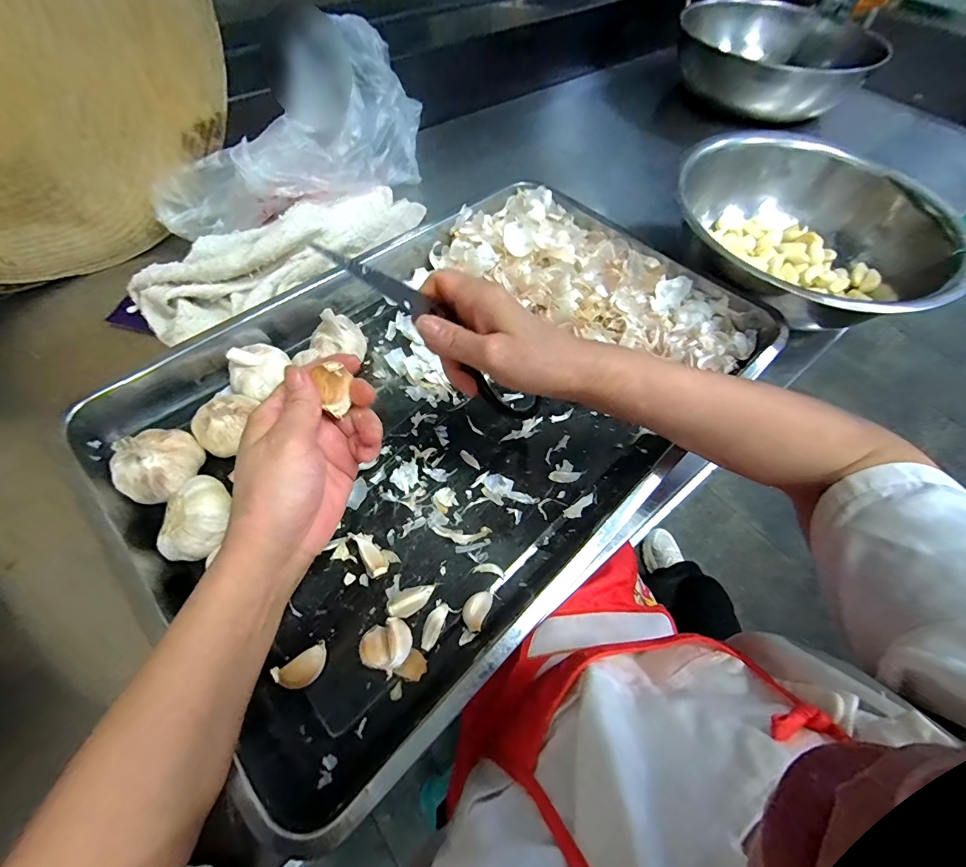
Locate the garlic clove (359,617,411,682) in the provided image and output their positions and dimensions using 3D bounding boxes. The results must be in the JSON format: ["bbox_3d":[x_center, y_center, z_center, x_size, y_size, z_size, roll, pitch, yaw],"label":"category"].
[{"bbox_3d":[-0.069,0.154,0.298,0.033,0.021,0.035,2,59,-3],"label":"garlic clove"}]

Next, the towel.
[{"bbox_3d":[-0.223,-0.224,0.478,0.101,0.052,0.339,39,65,18],"label":"towel"}]

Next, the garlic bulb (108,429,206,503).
[{"bbox_3d":[-0.265,0.018,0.328,0.047,0.051,0.061,18,60,7],"label":"garlic bulb"}]

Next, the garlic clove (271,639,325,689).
[{"bbox_3d":[-0.127,0.168,0.292,0.036,0.014,0.020,-25,64,-17],"label":"garlic clove"}]

